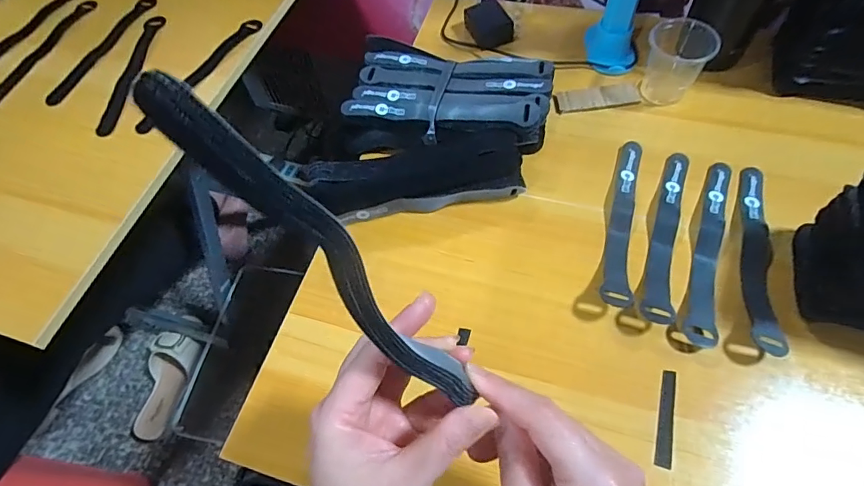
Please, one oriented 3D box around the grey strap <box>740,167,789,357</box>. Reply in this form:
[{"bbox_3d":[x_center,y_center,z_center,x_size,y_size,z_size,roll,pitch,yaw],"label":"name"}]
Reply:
[{"bbox_3d":[0.280,0.004,0.402,0.024,0.016,0.196,14,60,13],"label":"grey strap"}]

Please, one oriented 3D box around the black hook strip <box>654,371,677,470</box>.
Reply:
[{"bbox_3d":[0.172,0.127,0.346,0.011,0.004,0.069,14,60,13],"label":"black hook strip"}]

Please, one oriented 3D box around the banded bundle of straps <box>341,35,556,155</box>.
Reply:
[{"bbox_3d":[0.019,-0.156,0.505,0.210,0.044,0.132,13,59,12],"label":"banded bundle of straps"}]

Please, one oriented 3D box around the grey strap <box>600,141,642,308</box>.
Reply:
[{"bbox_3d":[0.175,-0.027,0.429,0.023,0.020,0.190,13,59,12],"label":"grey strap"}]

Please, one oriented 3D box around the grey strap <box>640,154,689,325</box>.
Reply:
[{"bbox_3d":[0.211,-0.012,0.419,0.023,0.014,0.189,17,60,14],"label":"grey strap"}]

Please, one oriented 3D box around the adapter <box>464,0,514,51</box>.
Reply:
[{"bbox_3d":[0.071,-0.279,0.599,0.048,0.030,0.065,-18,61,-5],"label":"adapter"}]

